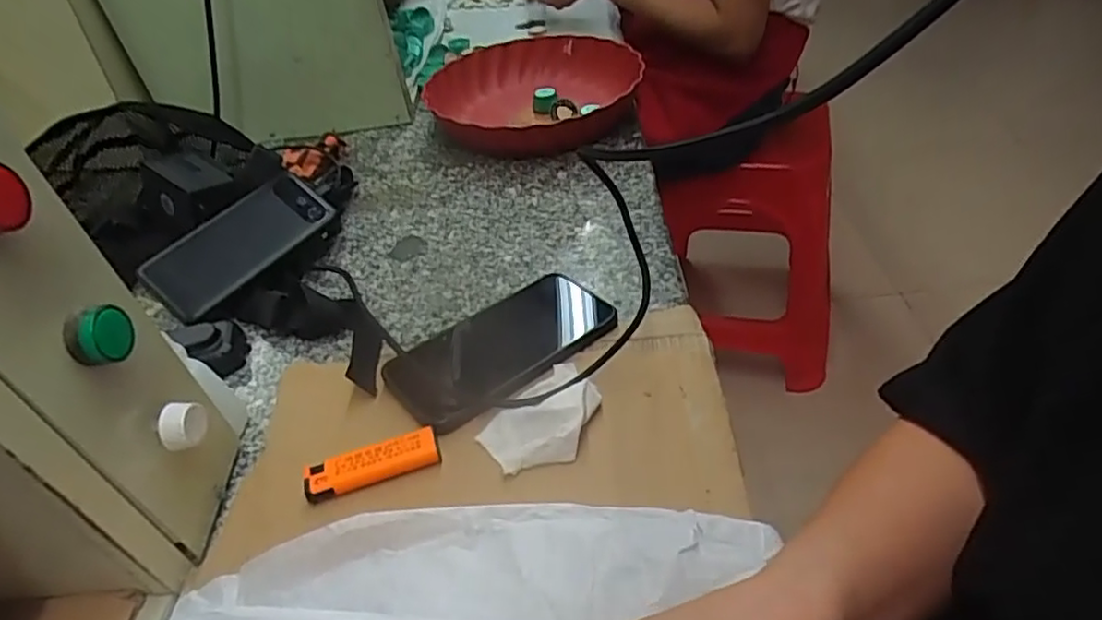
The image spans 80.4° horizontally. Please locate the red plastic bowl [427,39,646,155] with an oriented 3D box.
[{"bbox_3d":[-0.017,-0.250,0.759,0.225,0.060,0.251,-20,42,-11],"label":"red plastic bowl"}]

